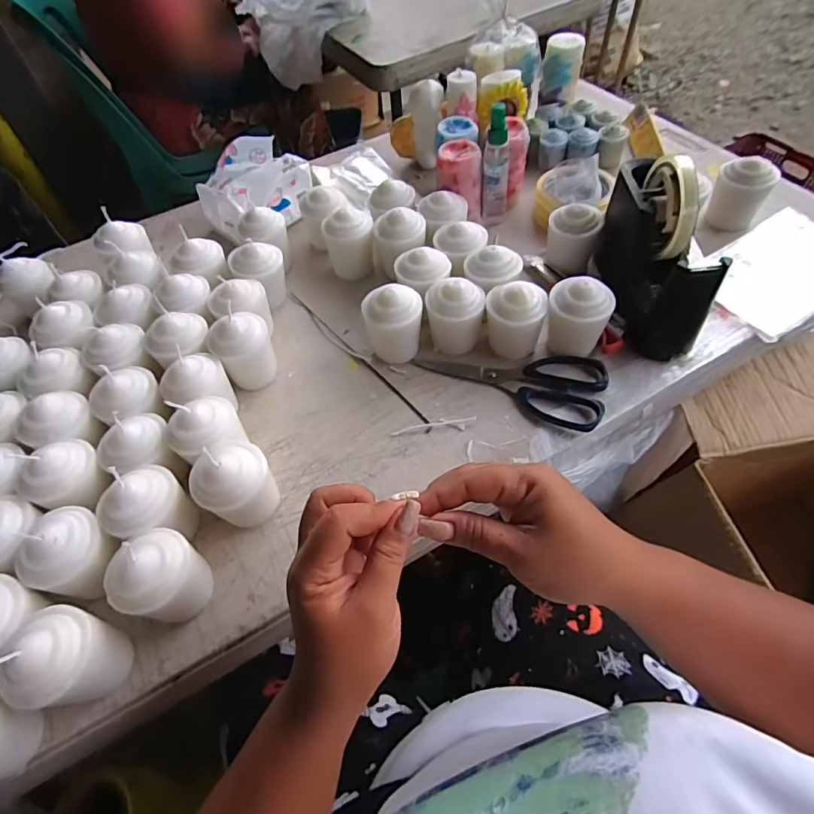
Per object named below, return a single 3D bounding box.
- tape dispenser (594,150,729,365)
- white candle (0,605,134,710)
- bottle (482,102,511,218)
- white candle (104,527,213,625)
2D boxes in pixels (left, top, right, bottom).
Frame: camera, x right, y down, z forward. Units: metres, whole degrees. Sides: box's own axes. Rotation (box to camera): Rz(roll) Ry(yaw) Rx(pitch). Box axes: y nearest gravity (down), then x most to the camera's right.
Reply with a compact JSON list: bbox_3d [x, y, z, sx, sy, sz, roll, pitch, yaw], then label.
[{"bbox_3d":[0.232,-0.155,0.462,0.053,0.124,0.179,-8,56,-1],"label":"tape dispenser"},{"bbox_3d":[-0.227,0.164,0.319,0.057,0.073,0.054,10,57,11],"label":"white candle"},{"bbox_3d":[0.105,-0.281,0.565,0.030,0.120,0.024,6,57,9],"label":"bottle"},{"bbox_3d":[-0.171,0.123,0.345,0.044,0.080,0.053,18,59,16],"label":"white candle"}]

